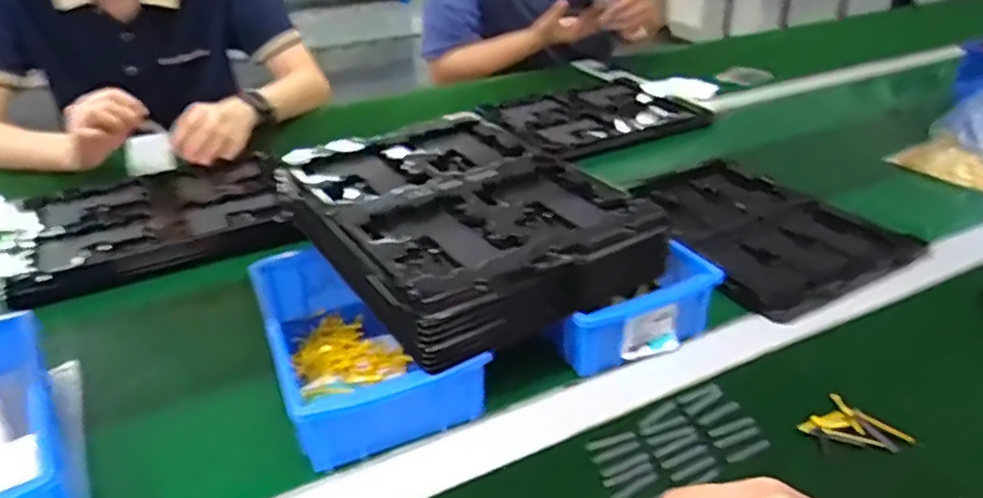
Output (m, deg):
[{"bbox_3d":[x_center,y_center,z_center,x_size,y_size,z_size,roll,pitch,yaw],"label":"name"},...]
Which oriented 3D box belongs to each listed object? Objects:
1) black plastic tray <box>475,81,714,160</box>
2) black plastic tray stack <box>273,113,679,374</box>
[{"bbox_3d":[0.146,-0.203,0.965,0.294,0.021,0.219,-18,35,-24],"label":"black plastic tray"},{"bbox_3d":[-0.025,-0.027,0.545,0.214,0.053,0.307,-20,36,-27],"label":"black plastic tray stack"}]

